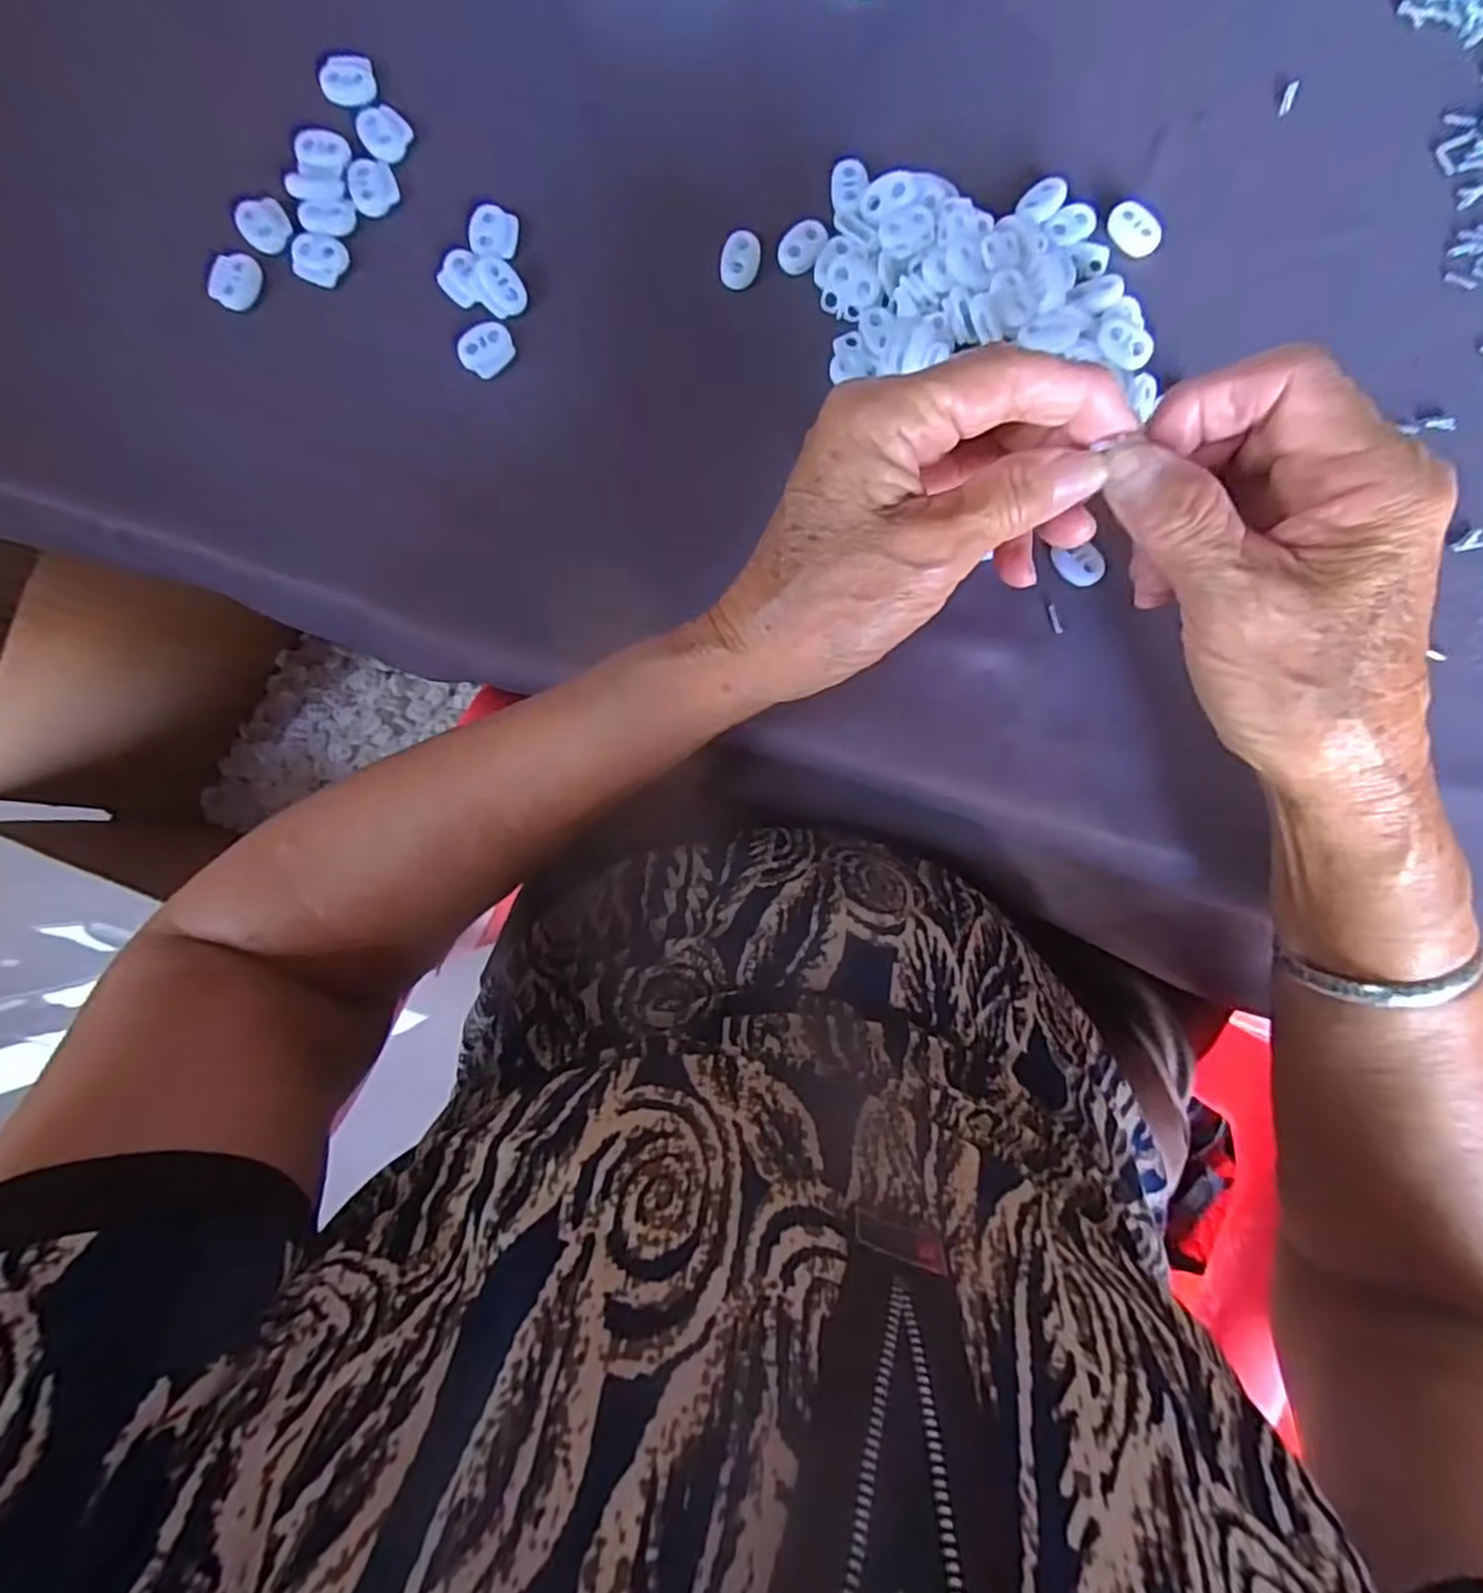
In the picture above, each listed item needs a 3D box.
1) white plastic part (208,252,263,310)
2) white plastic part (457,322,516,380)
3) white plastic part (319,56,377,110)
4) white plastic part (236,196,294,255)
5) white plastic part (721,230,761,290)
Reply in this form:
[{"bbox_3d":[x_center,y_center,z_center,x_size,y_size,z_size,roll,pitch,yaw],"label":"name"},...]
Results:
[{"bbox_3d":[-0.210,-0.215,0.305,0.016,0.007,0.022,8,88,1],"label":"white plastic part"},{"bbox_3d":[-0.106,-0.185,0.303,0.022,0.005,0.018,-25,87,0],"label":"white plastic part"},{"bbox_3d":[-0.165,-0.299,0.307,0.022,0.005,0.020,0,88,1],"label":"white plastic part"},{"bbox_3d":[-0.199,-0.239,0.303,0.020,0.004,0.023,-42,88,-1],"label":"white plastic part"},{"bbox_3d":[0.000,-0.222,0.303,0.015,0.005,0.021,7,88,1],"label":"white plastic part"}]

